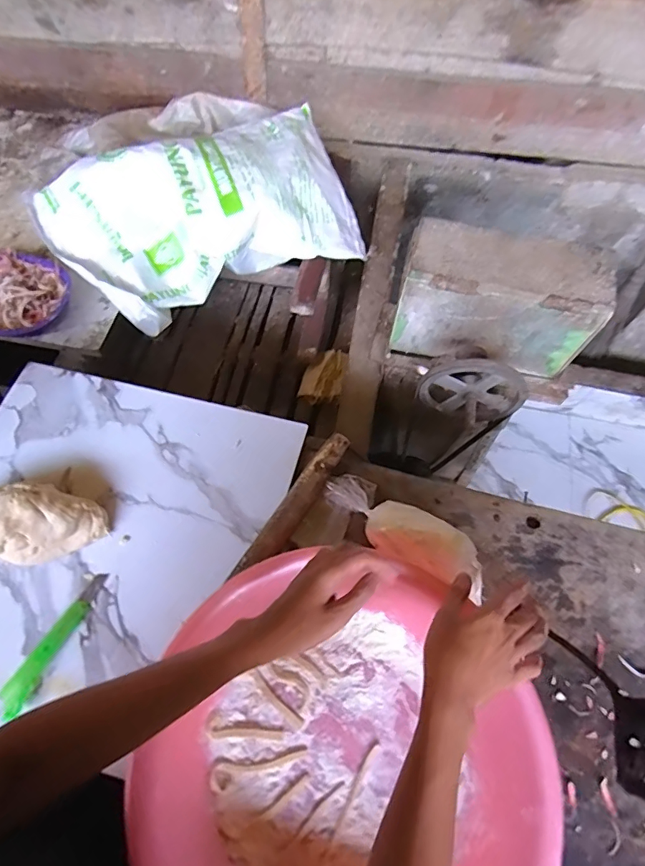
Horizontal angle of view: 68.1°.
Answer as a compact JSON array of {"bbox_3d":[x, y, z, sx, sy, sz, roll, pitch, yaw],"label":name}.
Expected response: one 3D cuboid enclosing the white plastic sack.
[{"bbox_3d":[-0.255,-0.509,1.070,0.674,0.197,0.438,-28,68,-15],"label":"white plastic sack"}]

